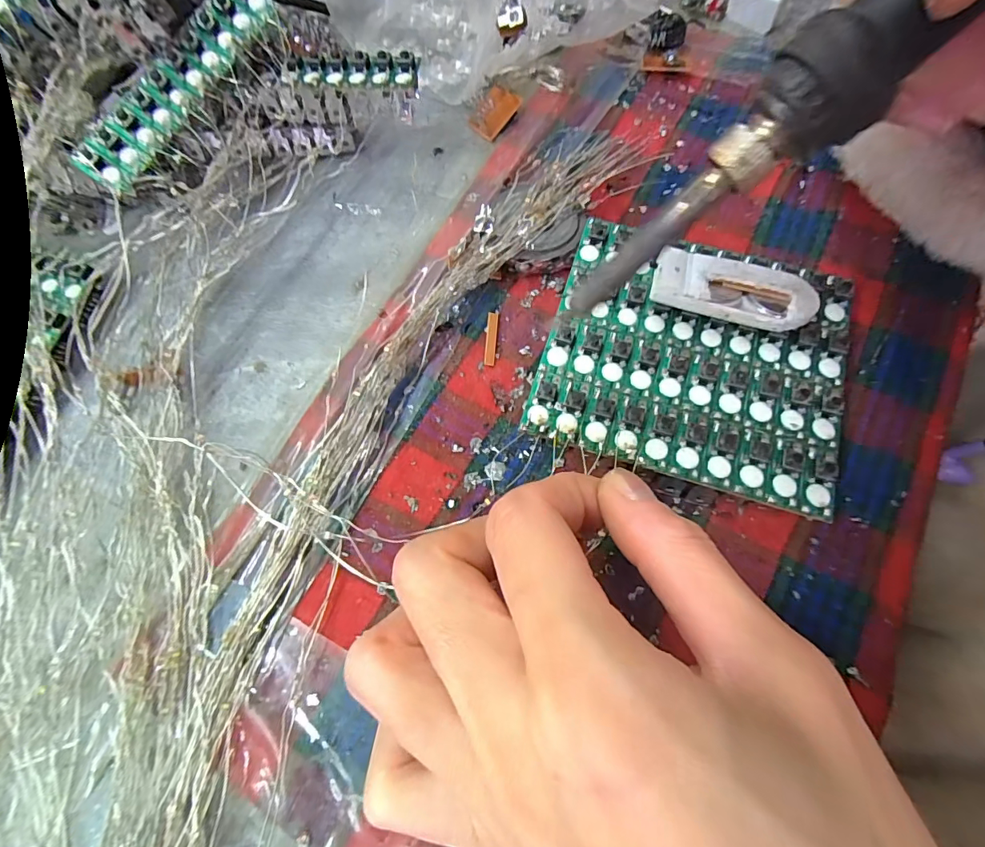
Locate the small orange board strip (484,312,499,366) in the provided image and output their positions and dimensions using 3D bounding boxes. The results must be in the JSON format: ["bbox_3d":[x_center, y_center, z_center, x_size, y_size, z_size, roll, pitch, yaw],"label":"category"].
[{"bbox_3d":[0.000,-0.032,0.174,0.004,0.004,0.021,4,70,4],"label":"small orange board strip"}]

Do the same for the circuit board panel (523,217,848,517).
[{"bbox_3d":[0.067,-0.024,0.154,0.093,0.005,0.086,17,72,8],"label":"circuit board panel"}]

